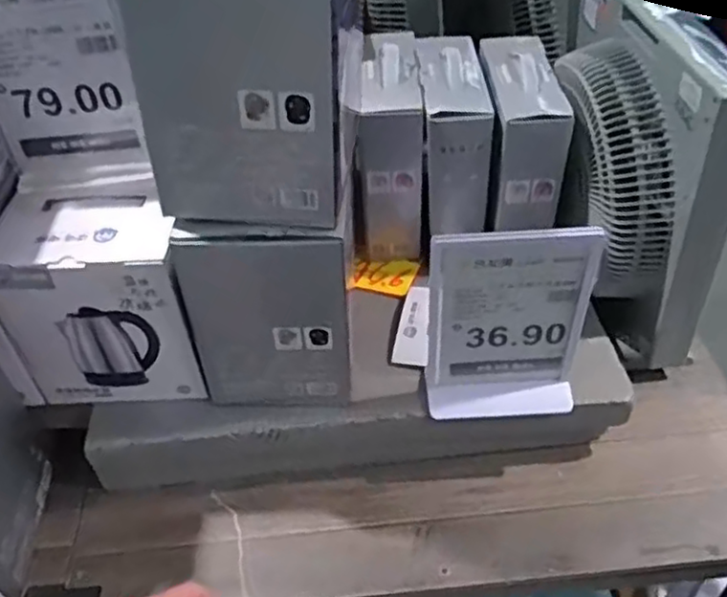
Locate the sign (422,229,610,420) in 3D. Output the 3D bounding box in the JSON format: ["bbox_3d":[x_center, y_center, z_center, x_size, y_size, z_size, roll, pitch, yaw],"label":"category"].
[{"bbox_3d":[0.143,0.033,0.687,0.153,0.223,0.037,-3,44,0],"label":"sign"}]

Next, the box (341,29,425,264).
[{"bbox_3d":[0.032,-0.196,0.898,0.079,0.229,0.175,-4,44,0],"label":"box"}]

